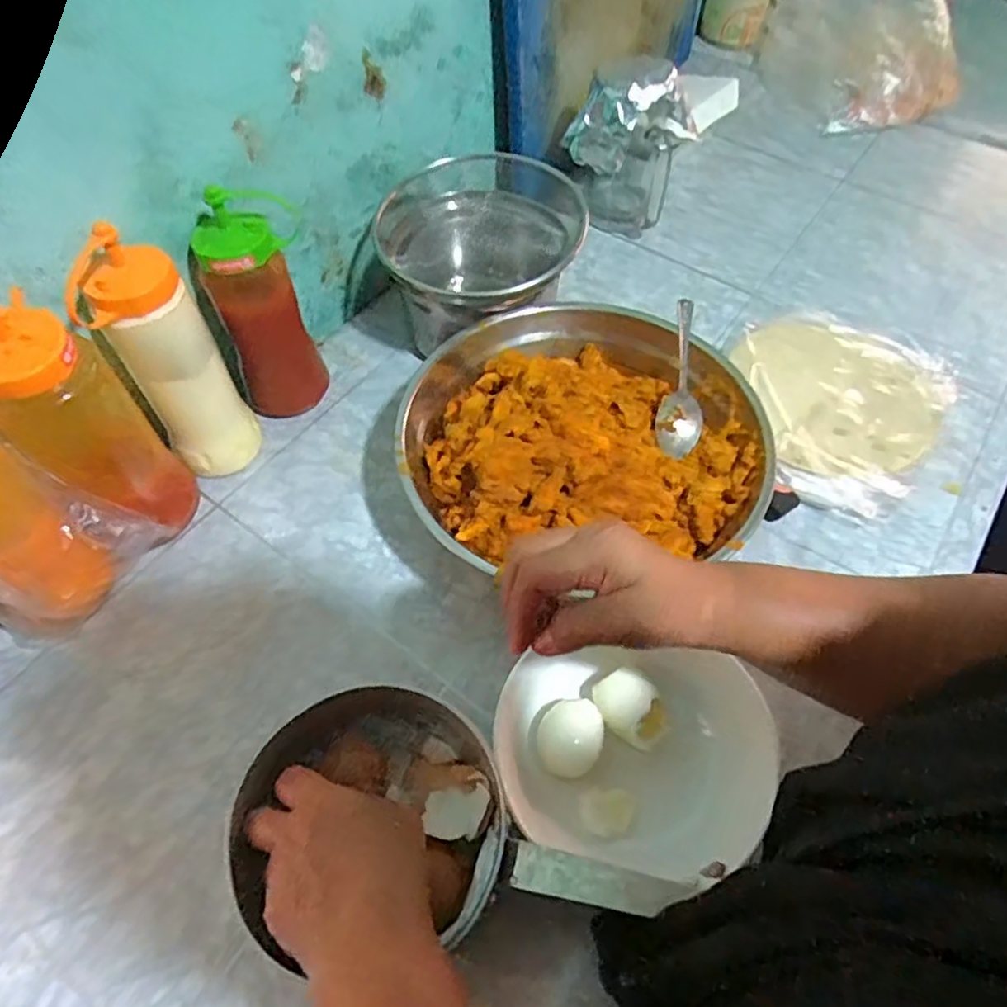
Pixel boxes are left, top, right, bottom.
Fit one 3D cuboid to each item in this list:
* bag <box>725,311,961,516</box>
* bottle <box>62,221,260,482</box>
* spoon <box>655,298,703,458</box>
[{"bbox_3d":[0.304,-0.102,0.631,0.198,0.025,0.227,32,62,20],"label":"bag"},{"bbox_3d":[-0.263,-0.108,0.533,0.075,0.214,0.065,-25,59,-15],"label":"bottle"},{"bbox_3d":[0.157,-0.110,0.566,0.037,0.032,0.146,12,57,8],"label":"spoon"}]

